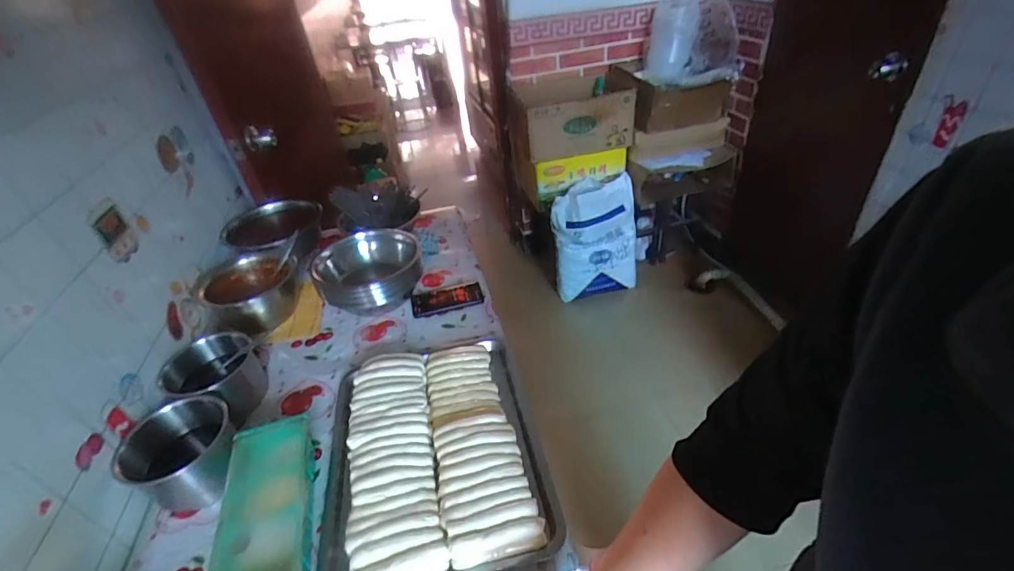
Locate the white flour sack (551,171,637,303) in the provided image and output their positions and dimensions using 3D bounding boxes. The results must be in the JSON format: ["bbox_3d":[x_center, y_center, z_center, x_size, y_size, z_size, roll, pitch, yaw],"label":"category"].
[{"bbox_3d":[0.377,-0.185,1.934,0.344,0.532,0.119,-13,38,-8],"label":"white flour sack"}]

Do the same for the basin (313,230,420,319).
[{"bbox_3d":[-0.318,-0.026,1.096,0.223,0.141,0.222,-4,38,3],"label":"basin"}]

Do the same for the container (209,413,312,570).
[{"bbox_3d":[-0.337,0.336,0.654,0.116,0.074,0.313,-16,39,-11],"label":"container"}]

